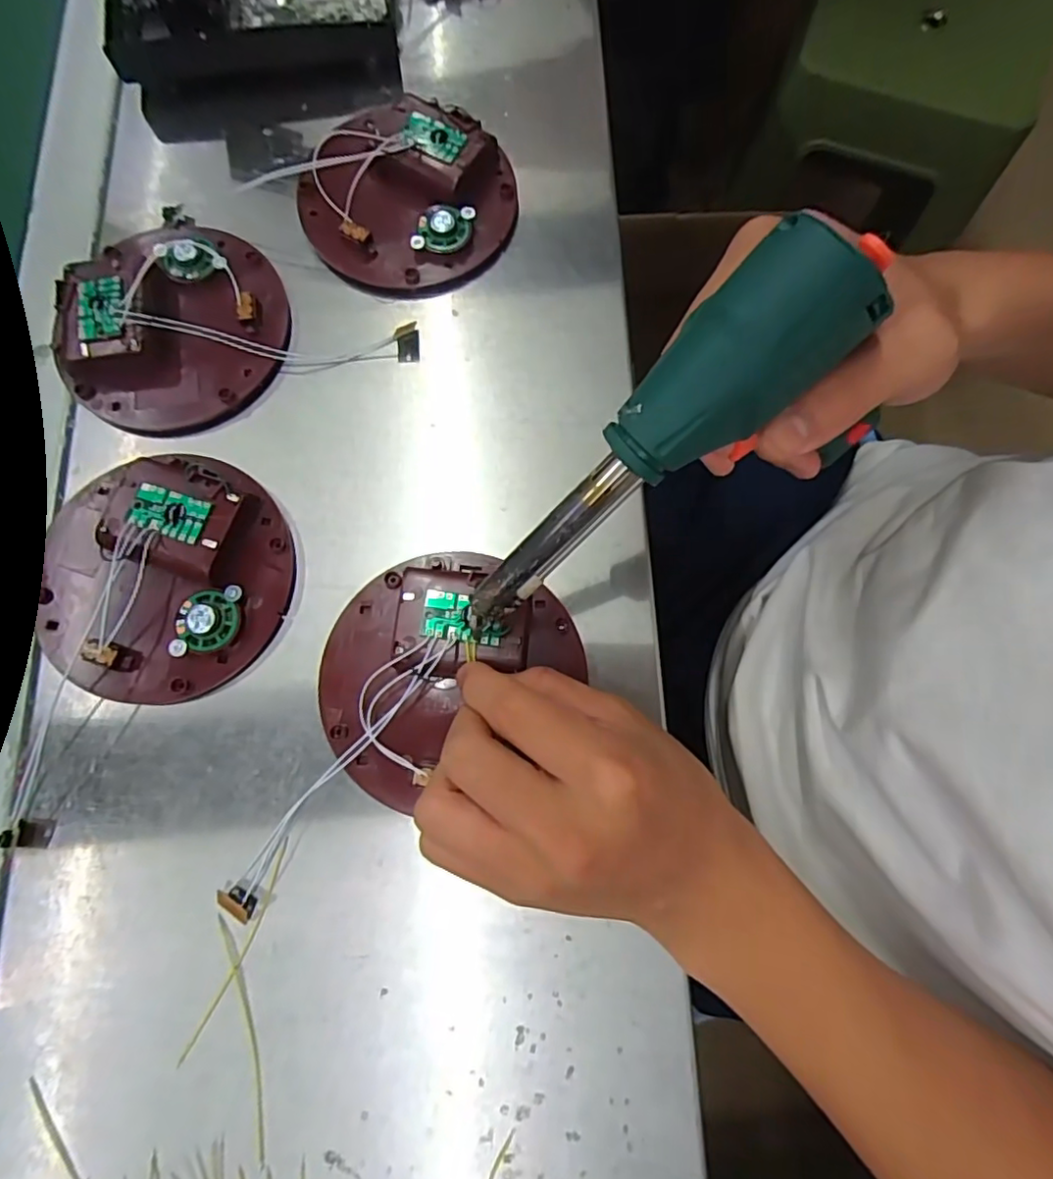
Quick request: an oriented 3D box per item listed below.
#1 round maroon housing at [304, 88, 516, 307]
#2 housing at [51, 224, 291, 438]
[{"bbox_3d":[-0.064,-0.218,0.332,0.101,0.031,0.115,42,79,8],"label":"round maroon housing"},{"bbox_3d":[-0.184,-0.145,0.318,0.106,0.023,0.122,0,77,-2],"label":"housing"}]

